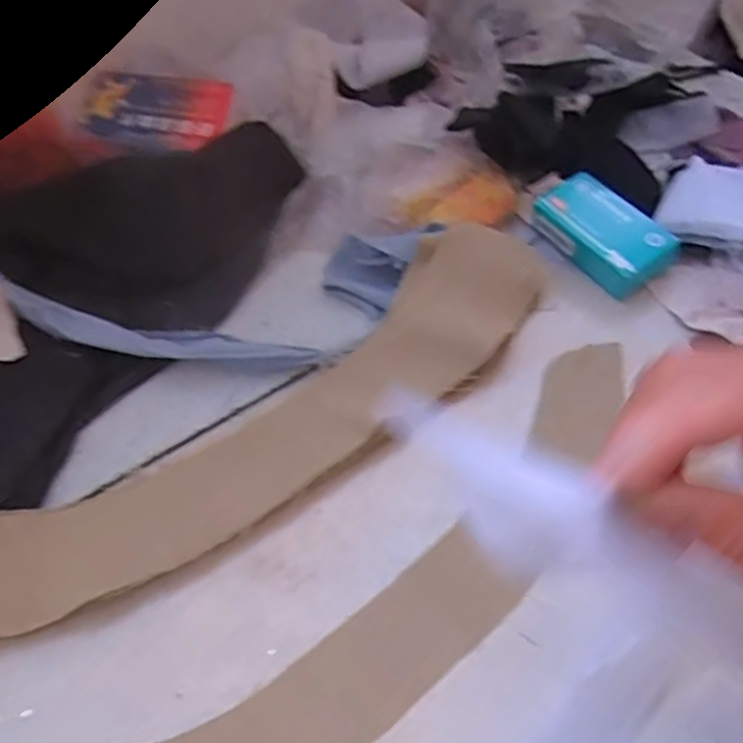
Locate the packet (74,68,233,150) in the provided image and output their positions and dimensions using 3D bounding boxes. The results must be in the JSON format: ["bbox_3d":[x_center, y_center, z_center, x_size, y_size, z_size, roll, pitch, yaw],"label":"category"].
[{"bbox_3d":[-0.185,-0.228,0.588,0.126,0.008,0.089,5,54,7],"label":"packet"}]

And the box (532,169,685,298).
[{"bbox_3d":[0.180,-0.111,0.537,0.059,0.032,0.103,-34,59,-20],"label":"box"}]

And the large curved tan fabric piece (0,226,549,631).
[{"bbox_3d":[-0.070,0.035,0.447,0.466,0.016,0.103,-31,72,-17],"label":"large curved tan fabric piece"}]

